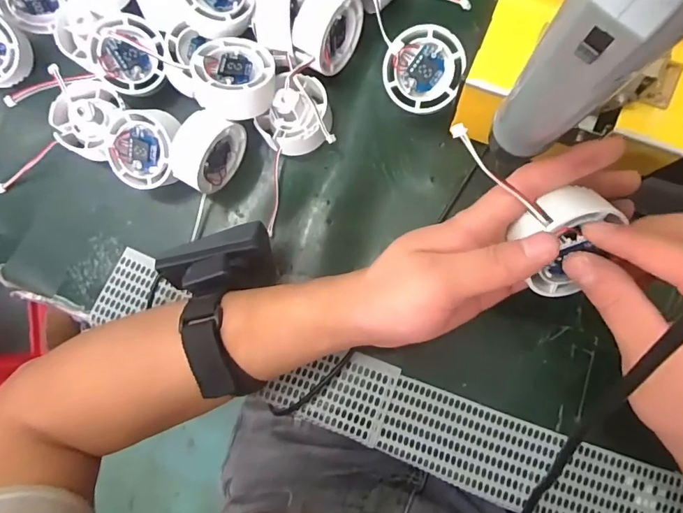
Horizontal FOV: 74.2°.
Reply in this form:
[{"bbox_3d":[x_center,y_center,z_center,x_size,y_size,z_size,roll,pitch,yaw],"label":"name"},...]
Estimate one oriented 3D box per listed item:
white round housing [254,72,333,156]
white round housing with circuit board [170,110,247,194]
[{"bbox_3d":[-0.033,-0.101,0.321,0.053,0.033,0.047,2,83,6],"label":"white round housing"},{"bbox_3d":[-0.094,-0.074,0.320,0.027,0.049,0.054,32,87,8],"label":"white round housing with circuit board"}]

